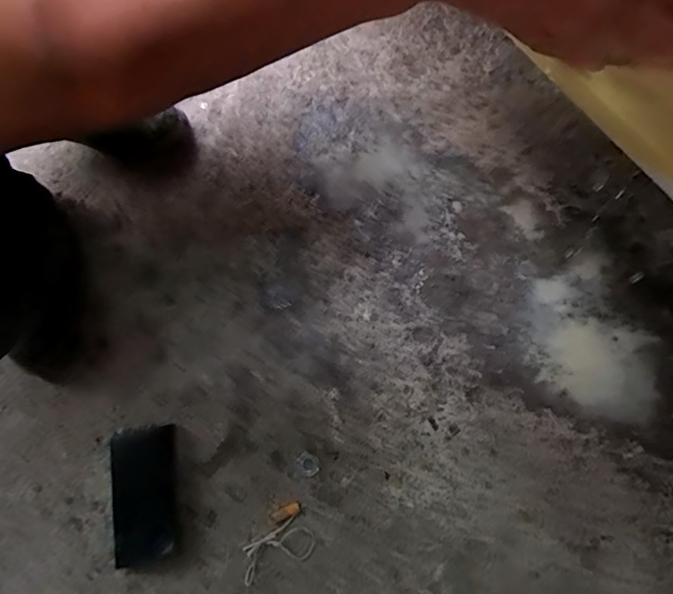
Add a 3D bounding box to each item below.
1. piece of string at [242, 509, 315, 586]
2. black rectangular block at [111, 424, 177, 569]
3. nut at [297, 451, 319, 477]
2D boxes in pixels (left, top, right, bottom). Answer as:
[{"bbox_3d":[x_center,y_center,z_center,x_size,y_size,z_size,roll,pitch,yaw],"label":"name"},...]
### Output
[{"bbox_3d":[-0.063,0.264,0.477,0.079,0.008,0.043,-32,73,-8],"label":"piece of string"},{"bbox_3d":[-0.207,0.208,0.496,0.067,0.021,0.133,-12,71,-2],"label":"black rectangular block"},{"bbox_3d":[-0.032,0.186,0.510,0.021,0.004,0.026,-39,74,-10],"label":"nut"}]

